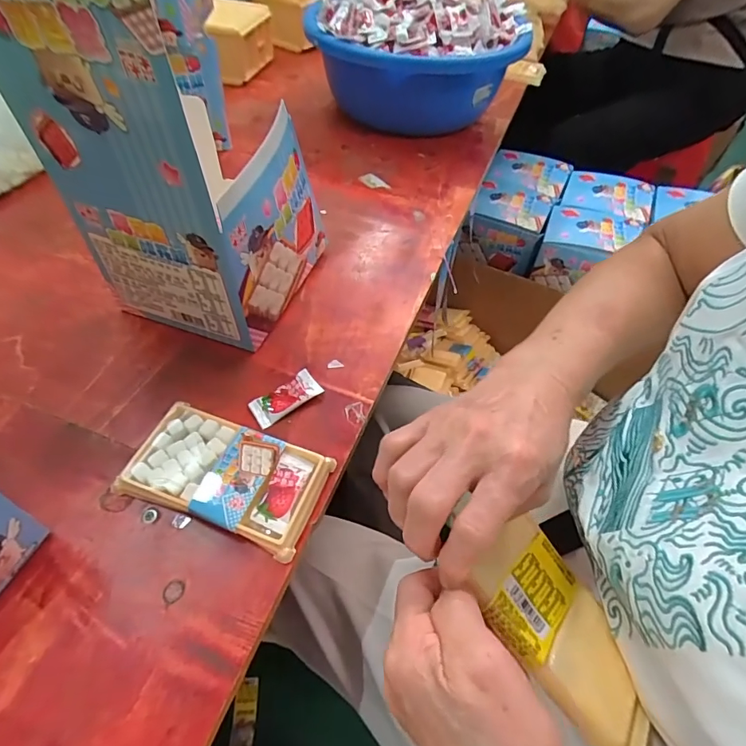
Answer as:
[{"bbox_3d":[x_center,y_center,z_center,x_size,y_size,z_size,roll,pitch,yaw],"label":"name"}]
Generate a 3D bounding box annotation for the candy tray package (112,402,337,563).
[{"bbox_3d":[-0.104,0.072,0.327,0.133,0.017,0.072,19,53,10],"label":"candy tray package"}]

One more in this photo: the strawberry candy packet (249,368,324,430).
[{"bbox_3d":[-0.072,0.020,0.374,0.056,0.010,0.026,-29,60,-25],"label":"strawberry candy packet"}]

